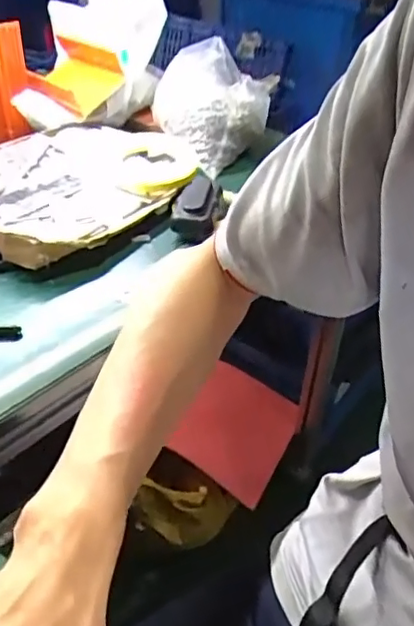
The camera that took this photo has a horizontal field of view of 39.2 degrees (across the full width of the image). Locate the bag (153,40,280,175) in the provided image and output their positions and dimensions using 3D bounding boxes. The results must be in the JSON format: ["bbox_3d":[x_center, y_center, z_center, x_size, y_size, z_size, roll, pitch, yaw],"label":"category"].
[{"bbox_3d":[0.007,-0.302,0.846,0.147,0.125,0.177,-11,39,-17],"label":"bag"}]

